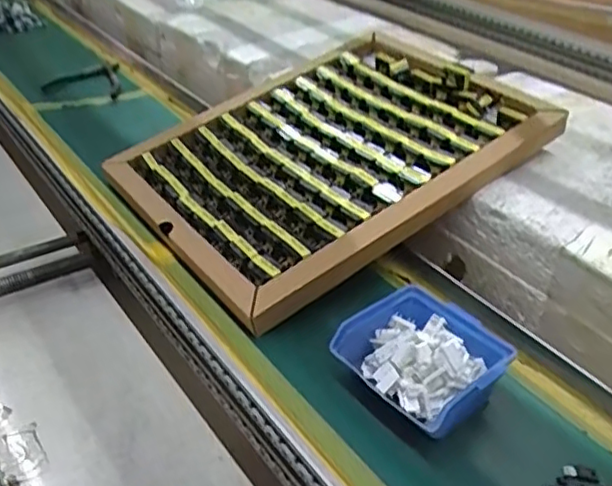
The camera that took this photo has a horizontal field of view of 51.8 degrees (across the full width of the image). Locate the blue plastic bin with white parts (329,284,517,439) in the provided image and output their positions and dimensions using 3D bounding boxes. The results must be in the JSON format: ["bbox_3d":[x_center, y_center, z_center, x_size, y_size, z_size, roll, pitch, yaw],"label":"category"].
[{"bbox_3d":[0.088,0.088,0.465,0.103,0.048,0.100,31,44,32],"label":"blue plastic bin with white parts"}]

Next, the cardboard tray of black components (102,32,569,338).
[{"bbox_3d":[0.014,-0.098,0.646,0.366,0.033,0.300,-33,48,-23],"label":"cardboard tray of black components"}]

